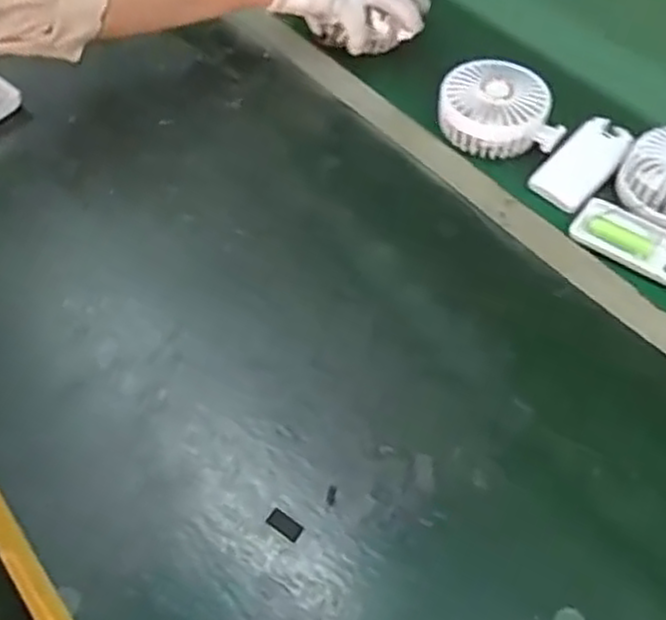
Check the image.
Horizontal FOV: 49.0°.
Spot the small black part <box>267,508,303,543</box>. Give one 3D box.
[{"bbox_3d":[-0.029,0.127,0.435,0.021,0.004,0.011,31,59,20],"label":"small black part"}]

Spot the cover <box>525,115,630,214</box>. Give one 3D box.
[{"bbox_3d":[0.206,-0.120,0.600,0.046,0.010,0.089,44,84,10],"label":"cover"}]

